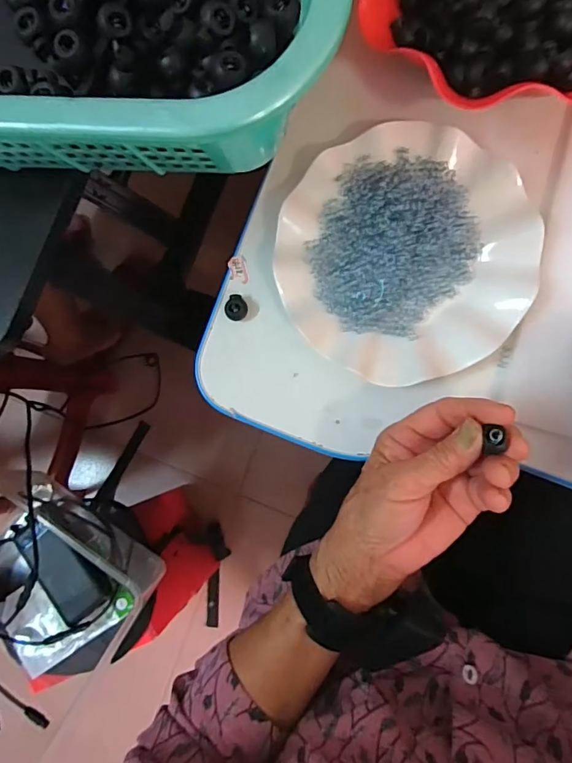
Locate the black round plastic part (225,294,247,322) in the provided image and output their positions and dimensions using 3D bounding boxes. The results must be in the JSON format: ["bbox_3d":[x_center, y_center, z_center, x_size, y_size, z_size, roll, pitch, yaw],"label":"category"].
[{"bbox_3d":[-0.039,-0.057,0.371,0.018,0.010,0.018,-1,85,7],"label":"black round plastic part"}]

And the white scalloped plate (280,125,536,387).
[{"bbox_3d":[0.085,-0.092,0.349,0.177,0.025,0.177,-1,85,7],"label":"white scalloped plate"}]

